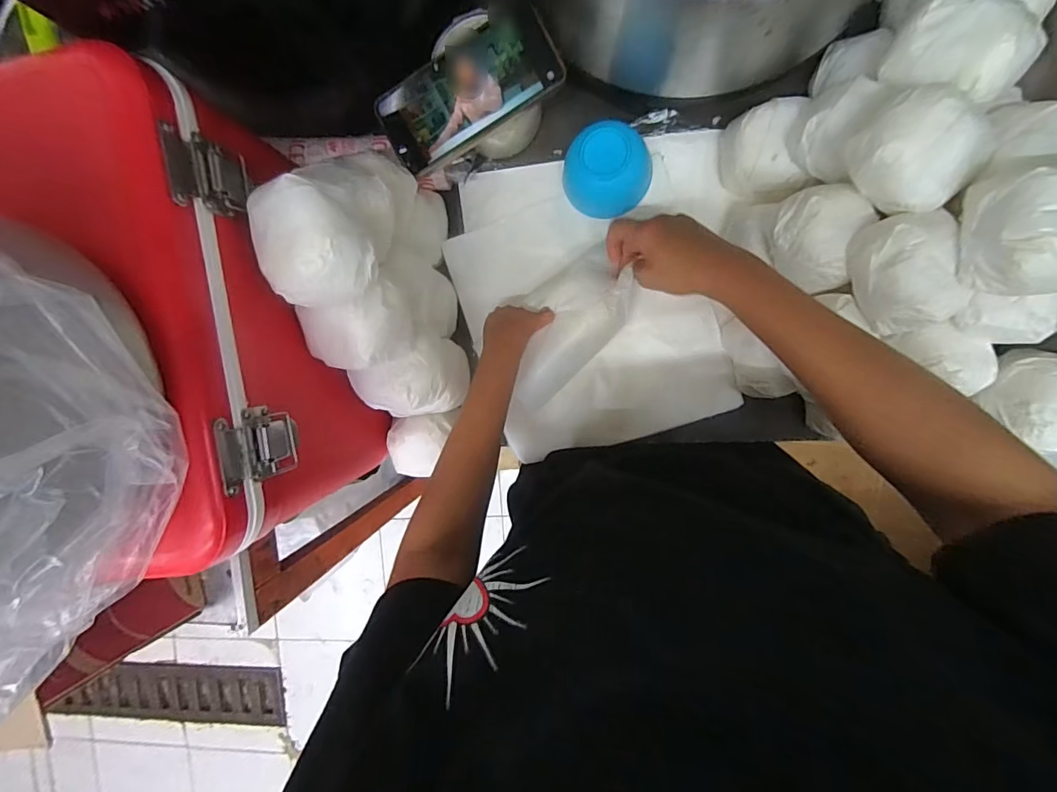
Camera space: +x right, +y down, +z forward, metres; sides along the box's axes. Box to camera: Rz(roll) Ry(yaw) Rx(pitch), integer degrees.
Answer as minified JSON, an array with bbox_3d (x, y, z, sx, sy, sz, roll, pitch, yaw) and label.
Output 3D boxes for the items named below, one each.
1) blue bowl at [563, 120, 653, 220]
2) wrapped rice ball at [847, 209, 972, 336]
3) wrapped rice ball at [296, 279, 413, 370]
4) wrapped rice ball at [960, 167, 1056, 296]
[{"bbox_3d":[0.078,-0.222,0.463,0.084,0.046,0.075,8,96,7],"label":"blue bowl"},{"bbox_3d":[0.284,-0.094,0.347,0.058,0.049,0.083,-21,92,9],"label":"wrapped rice ball"},{"bbox_3d":[-0.134,-0.051,0.379,0.083,0.060,0.058,-20,92,9],"label":"wrapped rice ball"},{"bbox_3d":[0.333,-0.107,0.307,0.065,0.058,0.081,7,96,7],"label":"wrapped rice ball"}]

